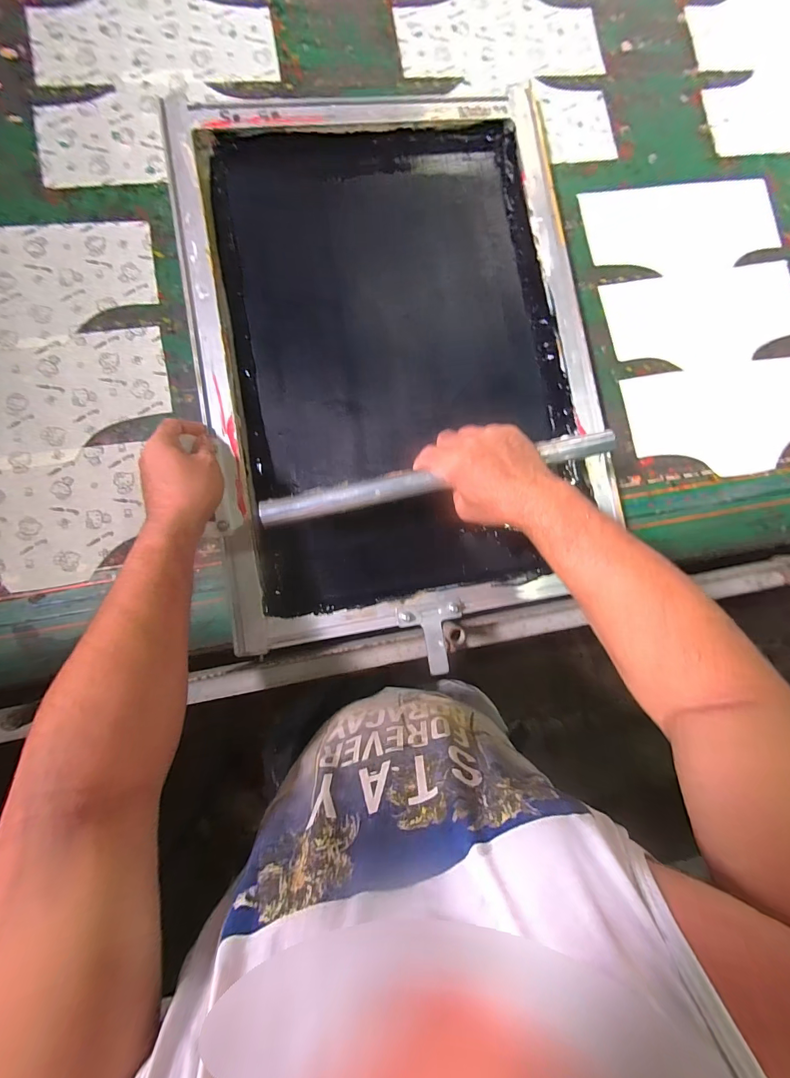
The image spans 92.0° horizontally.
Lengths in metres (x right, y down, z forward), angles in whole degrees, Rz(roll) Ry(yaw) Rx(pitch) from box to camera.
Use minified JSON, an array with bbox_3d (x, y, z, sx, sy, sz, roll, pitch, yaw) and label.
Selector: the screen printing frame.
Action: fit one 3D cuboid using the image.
[{"bbox_3d":[0.007,-0.257,0.543,0.525,0.050,0.741,-9,85,-6],"label":"screen printing frame"}]

